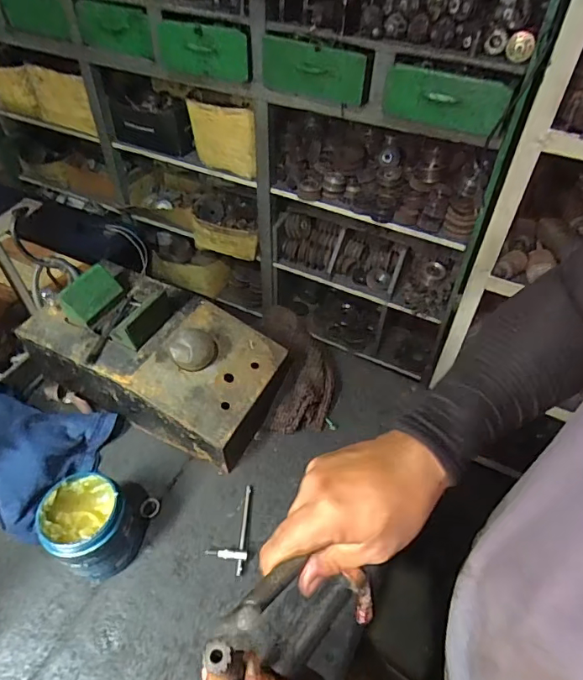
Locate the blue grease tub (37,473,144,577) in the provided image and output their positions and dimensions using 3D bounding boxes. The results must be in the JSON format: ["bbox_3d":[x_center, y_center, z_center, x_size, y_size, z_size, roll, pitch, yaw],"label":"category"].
[{"bbox_3d":[-0.230,0.216,0.556,0.095,0.094,0.092,1,49,-1],"label":"blue grease tub"}]

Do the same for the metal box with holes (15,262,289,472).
[{"bbox_3d":[-0.194,0.013,0.695,0.339,0.139,0.182,21,51,17],"label":"metal box with holes"}]

